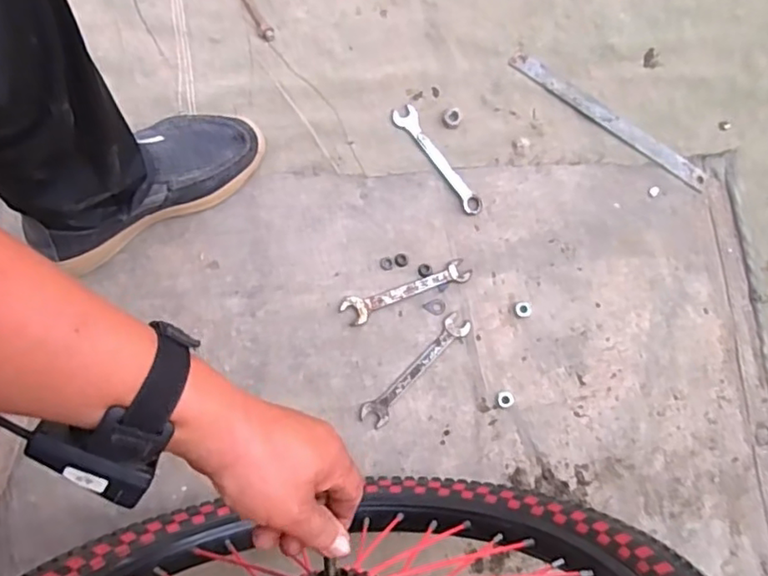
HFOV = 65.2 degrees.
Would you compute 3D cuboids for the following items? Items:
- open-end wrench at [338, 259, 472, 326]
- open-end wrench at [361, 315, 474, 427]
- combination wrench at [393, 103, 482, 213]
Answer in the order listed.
[{"bbox_3d":[0.025,0.005,0.676,0.148,0.005,0.031,-19,77,-5],"label":"open-end wrench"},{"bbox_3d":[0.036,0.091,0.667,0.029,0.005,0.153,45,85,-5],"label":"open-end wrench"},{"bbox_3d":[0.062,-0.148,0.693,0.029,0.012,0.150,-33,79,-8],"label":"combination wrench"}]

